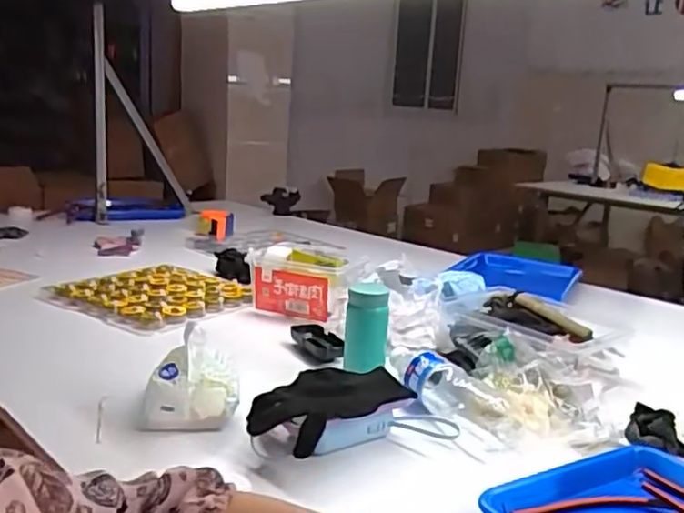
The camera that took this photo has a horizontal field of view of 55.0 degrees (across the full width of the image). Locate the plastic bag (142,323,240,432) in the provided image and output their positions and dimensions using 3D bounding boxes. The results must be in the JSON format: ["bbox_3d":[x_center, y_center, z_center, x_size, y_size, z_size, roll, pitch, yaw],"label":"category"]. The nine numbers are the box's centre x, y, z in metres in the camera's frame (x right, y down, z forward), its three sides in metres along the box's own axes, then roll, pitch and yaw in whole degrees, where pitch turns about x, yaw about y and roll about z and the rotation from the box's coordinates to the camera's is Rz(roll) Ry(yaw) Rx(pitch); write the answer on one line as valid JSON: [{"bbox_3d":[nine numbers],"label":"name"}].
[{"bbox_3d":[-0.172,0.134,0.754,0.104,0.079,0.104,1,13,-17],"label":"plastic bag"}]

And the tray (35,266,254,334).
[{"bbox_3d":[-0.328,0.065,1.181,0.288,0.025,0.266,12,14,30],"label":"tray"}]

